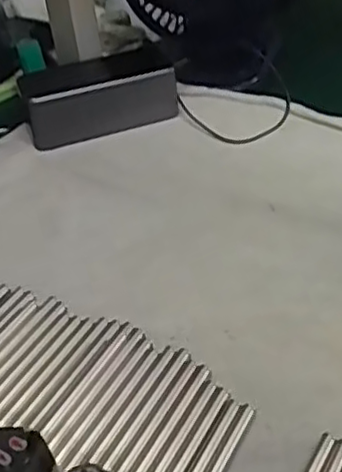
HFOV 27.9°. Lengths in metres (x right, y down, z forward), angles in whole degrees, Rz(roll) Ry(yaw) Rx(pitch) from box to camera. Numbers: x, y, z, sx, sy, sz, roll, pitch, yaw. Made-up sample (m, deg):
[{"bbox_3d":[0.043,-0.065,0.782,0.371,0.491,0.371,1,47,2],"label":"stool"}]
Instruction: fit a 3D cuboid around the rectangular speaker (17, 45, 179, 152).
[{"bbox_3d":[-0.062,-0.121,0.588,0.130,0.051,0.053,-16,38,-11],"label":"rectangular speaker"}]

